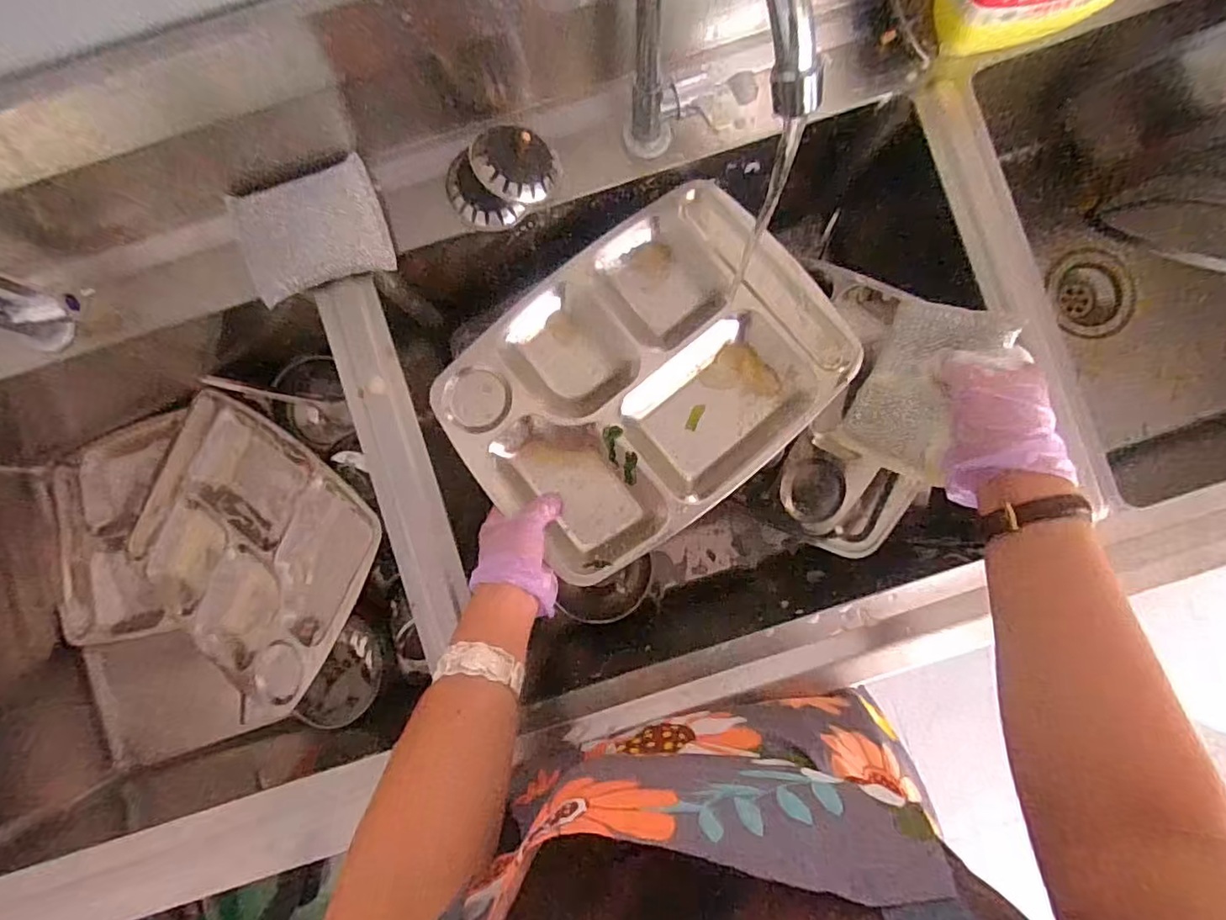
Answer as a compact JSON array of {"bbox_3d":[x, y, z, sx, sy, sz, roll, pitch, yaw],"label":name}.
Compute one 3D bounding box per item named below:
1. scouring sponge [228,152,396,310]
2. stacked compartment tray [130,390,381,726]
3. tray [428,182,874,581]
[{"bbox_3d":[-0.254,-0.191,0.507,0.118,0.027,0.091,-16,87,0],"label":"scouring sponge"},{"bbox_3d":[-0.399,0.095,0.658,0.326,0.041,0.252,31,91,20],"label":"stacked compartment tray"},{"bbox_3d":[0.032,-0.077,0.536,0.335,0.042,0.246,-41,88,-1],"label":"tray"}]

